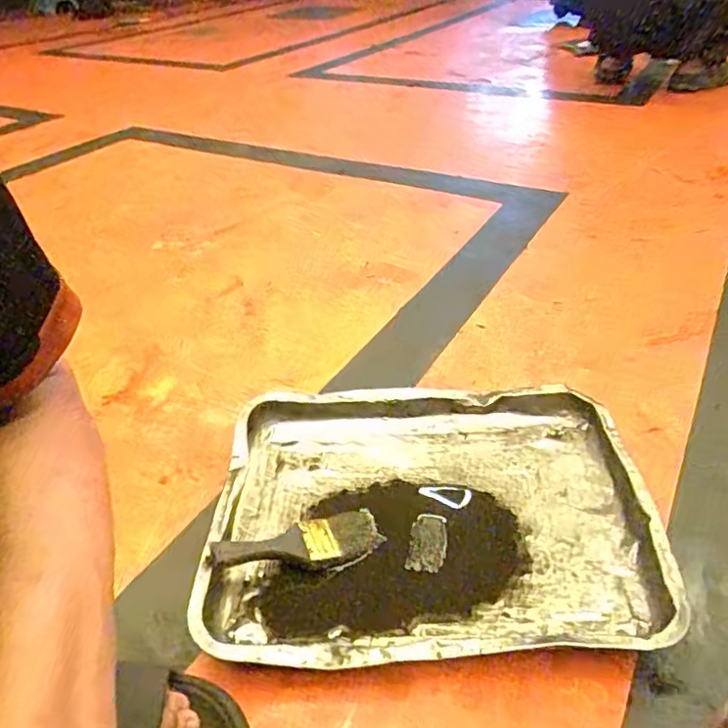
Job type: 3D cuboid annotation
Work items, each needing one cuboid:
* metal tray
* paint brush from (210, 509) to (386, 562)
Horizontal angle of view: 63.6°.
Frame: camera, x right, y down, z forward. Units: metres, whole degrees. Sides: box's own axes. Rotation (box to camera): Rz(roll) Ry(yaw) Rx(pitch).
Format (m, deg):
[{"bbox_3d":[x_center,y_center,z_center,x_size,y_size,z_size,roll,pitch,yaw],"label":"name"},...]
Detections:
[{"bbox_3d":[0.056,0.137,0.551,0.382,0.049,0.282,-3,37,4],"label":"metal tray"},{"bbox_3d":[-0.059,0.160,0.529,0.151,0.011,0.043,0,33,-24],"label":"paint brush"}]

